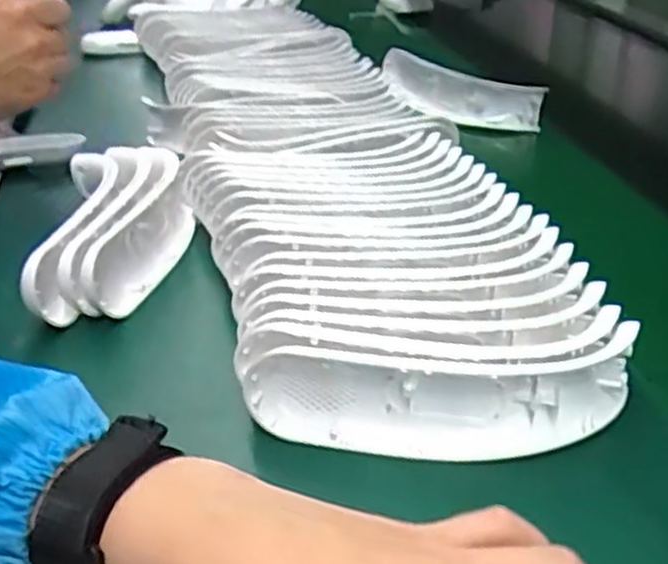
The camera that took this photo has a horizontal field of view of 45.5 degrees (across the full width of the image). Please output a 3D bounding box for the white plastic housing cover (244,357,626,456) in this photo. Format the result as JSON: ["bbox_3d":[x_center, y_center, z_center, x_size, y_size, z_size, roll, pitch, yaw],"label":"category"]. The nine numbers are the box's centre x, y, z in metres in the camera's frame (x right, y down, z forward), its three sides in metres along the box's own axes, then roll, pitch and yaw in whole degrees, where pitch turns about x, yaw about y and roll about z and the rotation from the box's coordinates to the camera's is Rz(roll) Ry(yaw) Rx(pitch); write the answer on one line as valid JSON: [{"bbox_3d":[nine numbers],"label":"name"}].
[{"bbox_3d":[0.052,0.059,0.398,0.189,0.043,0.035,-1,32,3],"label":"white plastic housing cover"}]

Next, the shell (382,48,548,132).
[{"bbox_3d":[0.126,-0.195,0.820,0.181,0.049,0.035,22,40,34],"label":"shell"}]

